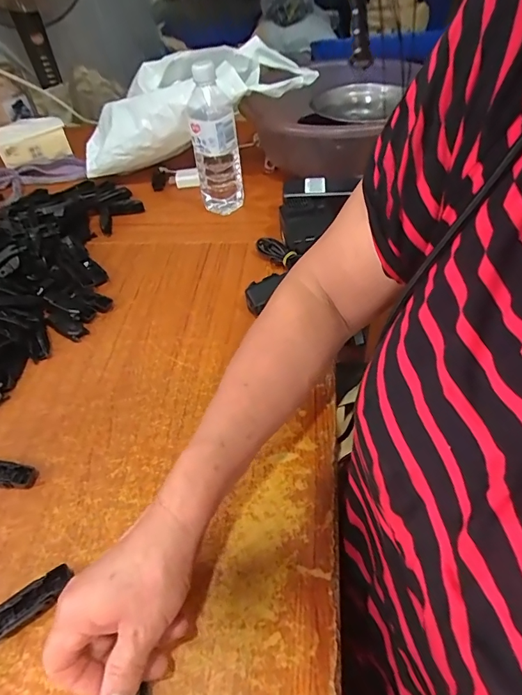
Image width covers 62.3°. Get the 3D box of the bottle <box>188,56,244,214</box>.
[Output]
[{"bbox_3d":[-0.067,-0.304,0.653,0.069,0.204,0.069,-9,47,-4],"label":"bottle"}]

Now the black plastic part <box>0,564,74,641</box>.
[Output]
[{"bbox_3d":[-0.180,0.198,0.334,0.065,0.014,0.022,-29,51,-22],"label":"black plastic part"}]

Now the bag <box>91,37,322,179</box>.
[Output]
[{"bbox_3d":[-0.137,-0.387,0.695,0.414,0.125,0.107,-12,42,24],"label":"bag"}]

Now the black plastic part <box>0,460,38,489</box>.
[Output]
[{"bbox_3d":[-0.248,0.121,0.413,0.064,0.012,0.024,7,48,11],"label":"black plastic part"}]

